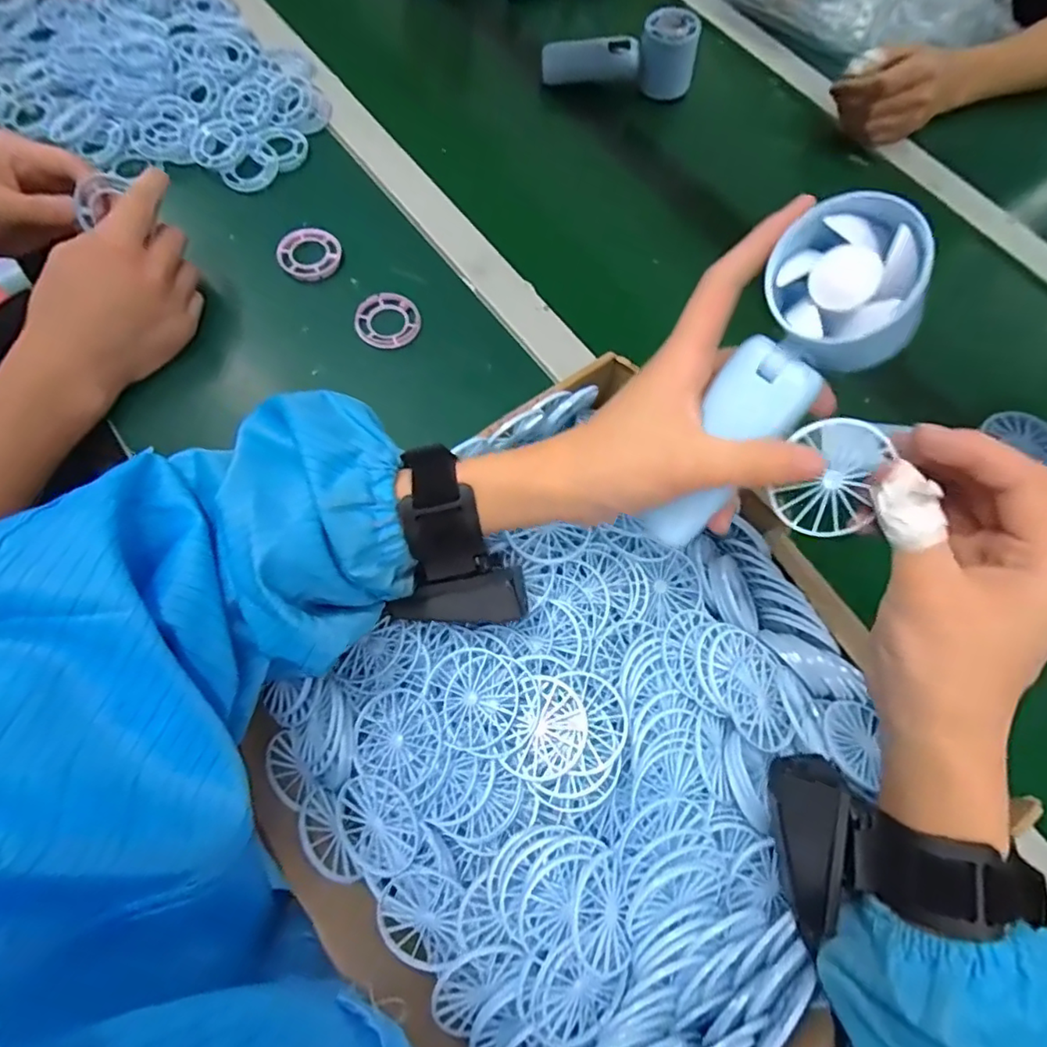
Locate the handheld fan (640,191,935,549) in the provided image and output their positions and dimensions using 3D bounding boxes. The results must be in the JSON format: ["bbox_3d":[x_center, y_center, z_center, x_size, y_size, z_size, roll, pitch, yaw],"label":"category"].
[{"bbox_3d":[0.110,-0.055,0.251,0.056,0.154,0.039,35,26,14],"label":"handheld fan"}]

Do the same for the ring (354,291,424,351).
[{"bbox_3d":[-0.114,-0.169,0.476,0.054,0.009,0.051,0,66,0],"label":"ring"}]

